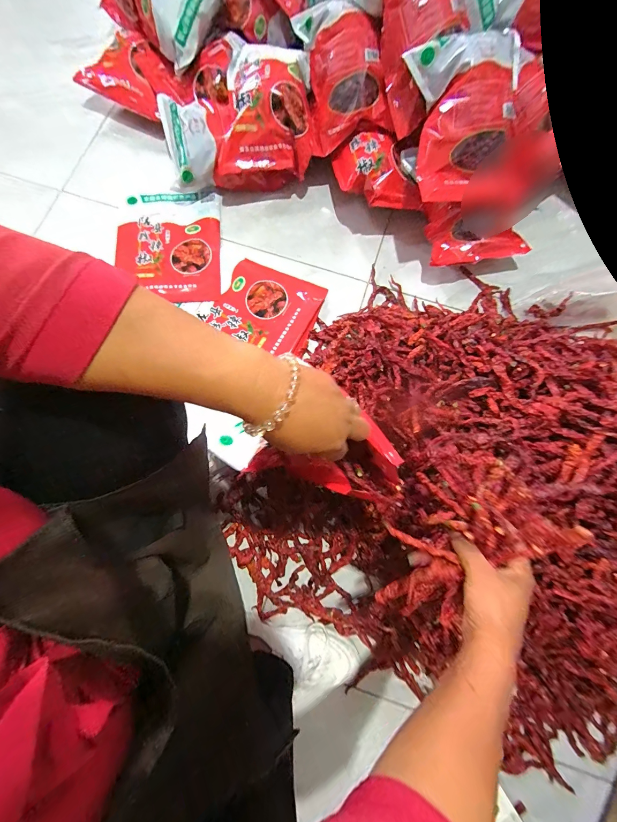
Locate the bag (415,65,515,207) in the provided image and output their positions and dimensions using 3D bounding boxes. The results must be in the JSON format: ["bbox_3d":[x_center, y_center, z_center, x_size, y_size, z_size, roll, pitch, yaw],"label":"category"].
[{"bbox_3d":[0.295,-0.515,0.586,0.163,0.187,0.066,-1,35,7],"label":"bag"}]

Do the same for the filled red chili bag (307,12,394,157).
[{"bbox_3d":[0.080,-0.685,0.658,0.164,0.054,0.203,-4,115,18],"label":"filled red chili bag"}]

